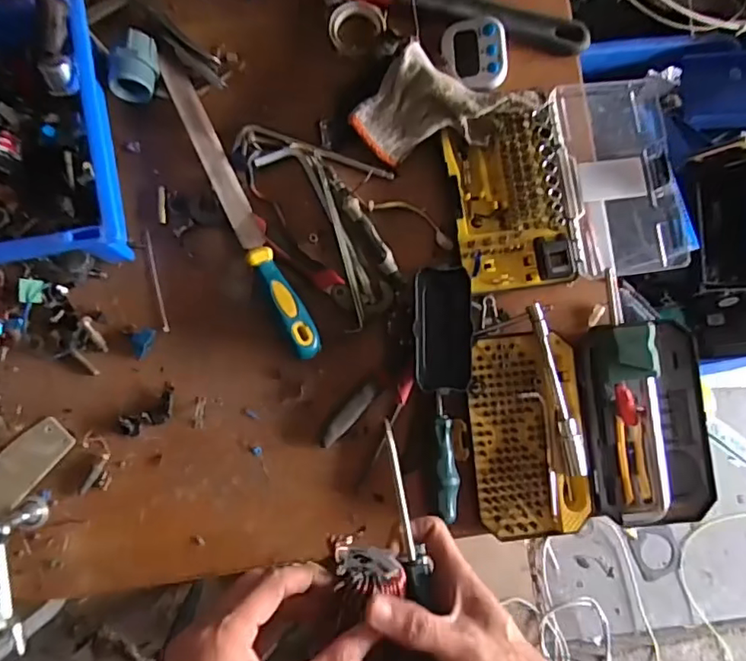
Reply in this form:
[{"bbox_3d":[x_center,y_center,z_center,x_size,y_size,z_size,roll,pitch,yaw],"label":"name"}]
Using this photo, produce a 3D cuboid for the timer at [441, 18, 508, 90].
[{"bbox_3d":[0.098,-0.265,0.546,0.058,0.014,0.066,-2,84,-4],"label":"timer"}]

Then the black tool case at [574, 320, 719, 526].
[{"bbox_3d":[0.253,0.085,0.524,0.121,0.035,0.183,-5,84,-5],"label":"black tool case"}]

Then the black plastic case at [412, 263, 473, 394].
[{"bbox_3d":[0.063,-0.001,0.518,0.051,0.025,0.109,-3,84,-4],"label":"black plastic case"}]

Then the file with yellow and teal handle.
[{"bbox_3d":[-0.123,-0.116,0.523,0.026,0.029,0.307,-26,88,-2],"label":"file with yellow and teal handle"}]

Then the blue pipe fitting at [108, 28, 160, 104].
[{"bbox_3d":[-0.216,-0.238,0.519,0.036,0.039,0.058,5,86,-2],"label":"blue pipe fitting"}]

